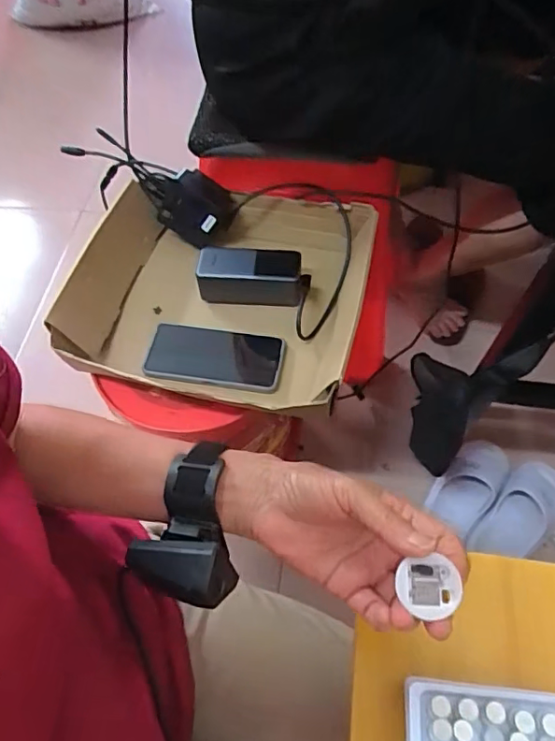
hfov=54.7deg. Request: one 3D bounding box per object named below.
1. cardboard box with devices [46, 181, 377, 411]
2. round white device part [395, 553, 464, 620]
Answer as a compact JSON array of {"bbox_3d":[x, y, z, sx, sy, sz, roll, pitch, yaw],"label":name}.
[{"bbox_3d":[-0.074,-0.098,0.689,0.354,0.089,0.301,9,61,9],"label":"cardboard box with devices"},{"bbox_3d":[0.081,0.114,0.281,0.030,0.010,0.026,2,72,16],"label":"round white device part"}]

